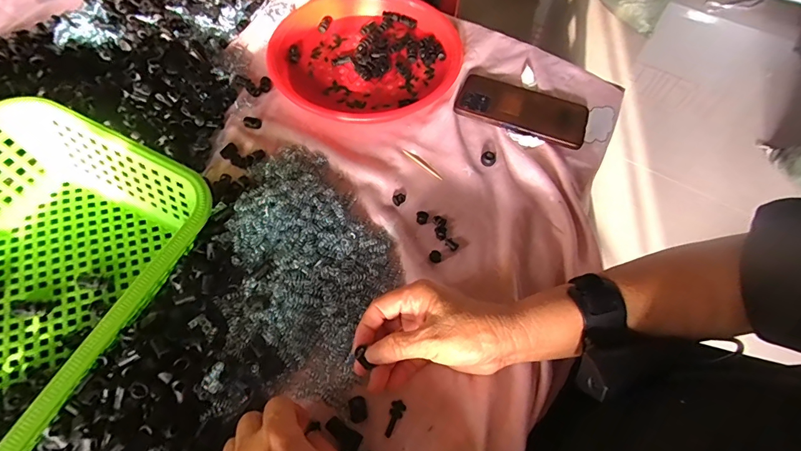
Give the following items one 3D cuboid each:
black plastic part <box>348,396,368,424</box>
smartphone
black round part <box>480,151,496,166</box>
[{"bbox_3d":[-0.037,0.159,0.346,0.015,0.004,0.021,-11,61,-8],"label":"black plastic part"},{"bbox_3d":[0.156,-0.151,0.516,0.162,0.013,0.085,19,61,9],"label":"smartphone"},{"bbox_3d":[0.106,-0.081,0.481,0.017,0.008,0.018,1,60,-2],"label":"black round part"}]

